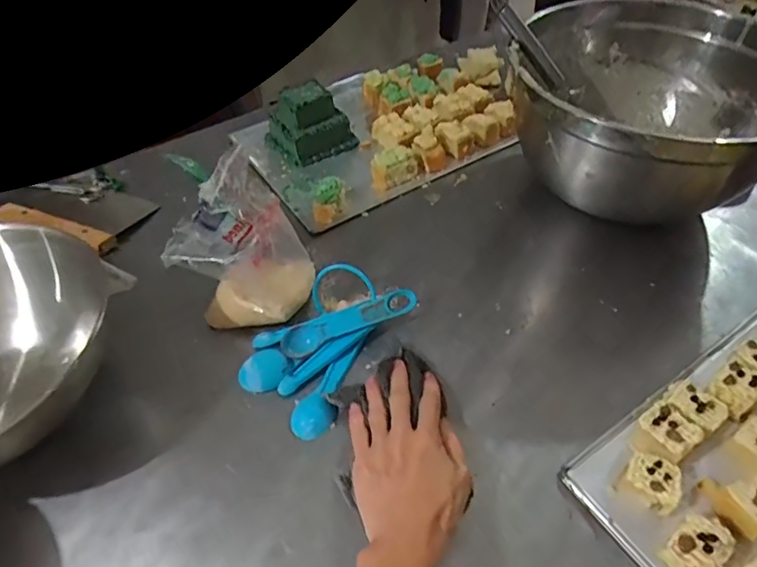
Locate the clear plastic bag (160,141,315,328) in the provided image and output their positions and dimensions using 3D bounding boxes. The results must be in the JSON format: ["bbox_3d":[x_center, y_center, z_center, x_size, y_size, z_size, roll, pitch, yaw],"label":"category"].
[{"bbox_3d":[-0.129,-0.036,0.492,0.123,0.125,0.106,8,49,6],"label":"clear plastic bag"}]

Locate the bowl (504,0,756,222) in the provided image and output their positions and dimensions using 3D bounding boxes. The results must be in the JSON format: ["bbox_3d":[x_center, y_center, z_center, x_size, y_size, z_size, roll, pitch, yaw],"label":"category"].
[{"bbox_3d":[0.294,-0.172,0.576,0.272,0.171,0.282,-2,43,2],"label":"bowl"}]

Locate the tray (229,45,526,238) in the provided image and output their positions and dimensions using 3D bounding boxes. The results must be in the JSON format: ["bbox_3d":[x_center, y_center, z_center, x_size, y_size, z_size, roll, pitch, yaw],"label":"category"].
[{"bbox_3d":[0.024,-0.234,0.711,0.392,0.072,0.239,-26,53,-21],"label":"tray"}]

